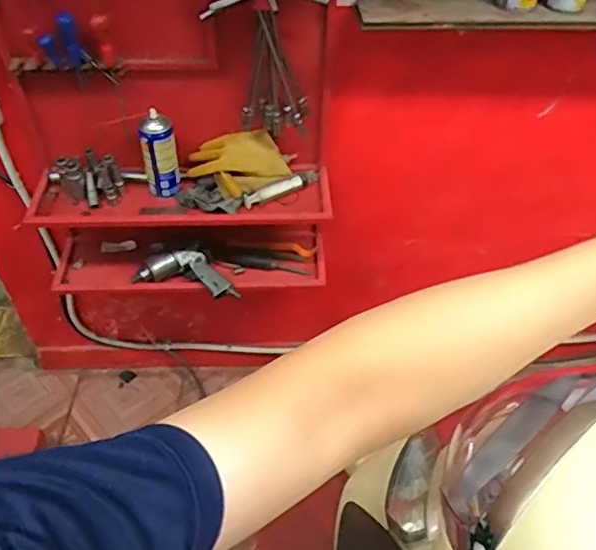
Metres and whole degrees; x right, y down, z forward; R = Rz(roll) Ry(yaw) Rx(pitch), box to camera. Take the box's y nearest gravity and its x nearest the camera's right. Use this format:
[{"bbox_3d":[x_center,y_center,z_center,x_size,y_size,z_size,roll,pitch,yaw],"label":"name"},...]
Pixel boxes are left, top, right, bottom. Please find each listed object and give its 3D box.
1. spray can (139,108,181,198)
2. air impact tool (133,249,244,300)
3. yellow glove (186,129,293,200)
[{"bbox_3d":[-0.283,-0.250,1.246,0.073,0.179,0.084,-16,49,-16],"label":"spray can"},{"bbox_3d":[-0.231,0.001,1.326,0.230,0.069,0.102,19,49,15],"label":"air impact tool"},{"bbox_3d":[-0.123,-0.216,1.205,0.206,0.087,0.110,6,47,4],"label":"yellow glove"}]

